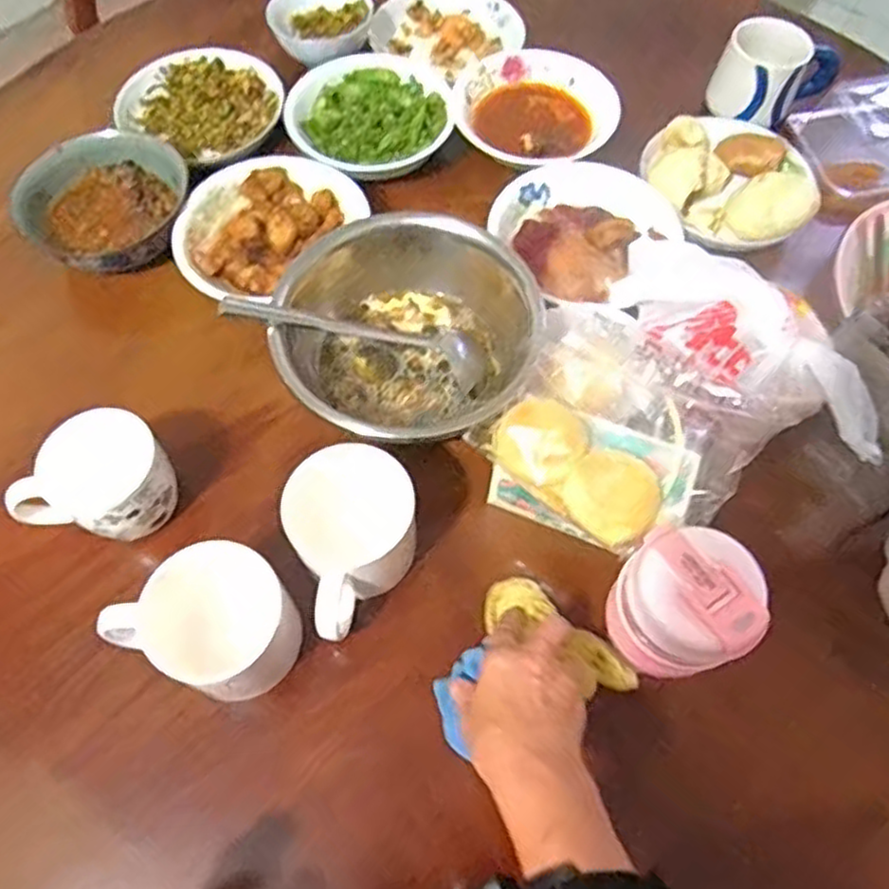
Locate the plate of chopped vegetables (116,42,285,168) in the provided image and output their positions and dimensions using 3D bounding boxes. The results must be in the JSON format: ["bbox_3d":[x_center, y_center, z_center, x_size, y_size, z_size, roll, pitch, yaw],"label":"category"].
[{"bbox_3d":[-0.253,-0.358,0.780,0.175,0.052,0.165,1,63,-2],"label":"plate of chopped vegetables"}]

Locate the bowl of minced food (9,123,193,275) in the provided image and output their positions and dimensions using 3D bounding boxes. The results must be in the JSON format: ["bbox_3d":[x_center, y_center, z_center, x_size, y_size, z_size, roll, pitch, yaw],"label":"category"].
[{"bbox_3d":[-0.330,-0.232,0.712,0.161,0.063,0.152,1,63,-2],"label":"bowl of minced food"}]

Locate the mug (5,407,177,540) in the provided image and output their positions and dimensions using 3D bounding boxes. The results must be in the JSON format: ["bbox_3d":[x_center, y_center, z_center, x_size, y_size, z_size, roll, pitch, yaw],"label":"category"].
[{"bbox_3d":[-0.255,0.036,0.546,0.076,0.089,0.097,31,66,13],"label":"mug"}]

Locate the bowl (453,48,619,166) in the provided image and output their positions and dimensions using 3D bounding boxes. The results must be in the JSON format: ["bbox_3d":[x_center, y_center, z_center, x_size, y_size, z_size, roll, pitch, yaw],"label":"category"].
[{"bbox_3d":[0.088,-0.343,0.765,0.160,0.058,0.161,1,63,-2],"label":"bowl"}]

